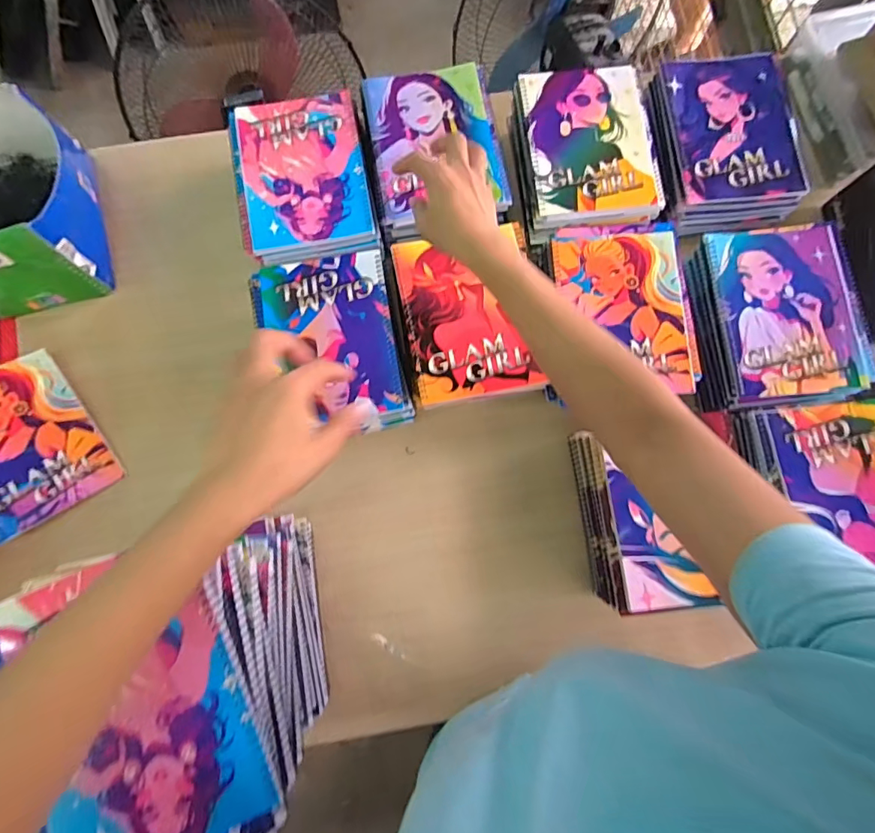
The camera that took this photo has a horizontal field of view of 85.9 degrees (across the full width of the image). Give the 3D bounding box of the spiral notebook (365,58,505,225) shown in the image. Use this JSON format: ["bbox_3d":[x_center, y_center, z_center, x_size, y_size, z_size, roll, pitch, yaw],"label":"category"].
[{"bbox_3d":[-0.007,-0.354,0.596,0.150,0.012,0.206,-10,79,-1],"label":"spiral notebook"}]

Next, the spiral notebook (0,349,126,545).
[{"bbox_3d":[-0.501,0.029,0.566,0.143,0.013,0.192,-34,89,-24],"label":"spiral notebook"}]

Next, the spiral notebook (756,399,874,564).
[{"bbox_3d":[0.449,0.081,0.505,0.146,0.016,0.200,-12,79,-1],"label":"spiral notebook"}]

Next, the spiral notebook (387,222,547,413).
[{"bbox_3d":[0.038,-0.118,0.537,0.149,0.009,0.196,-10,79,-1],"label":"spiral notebook"}]

